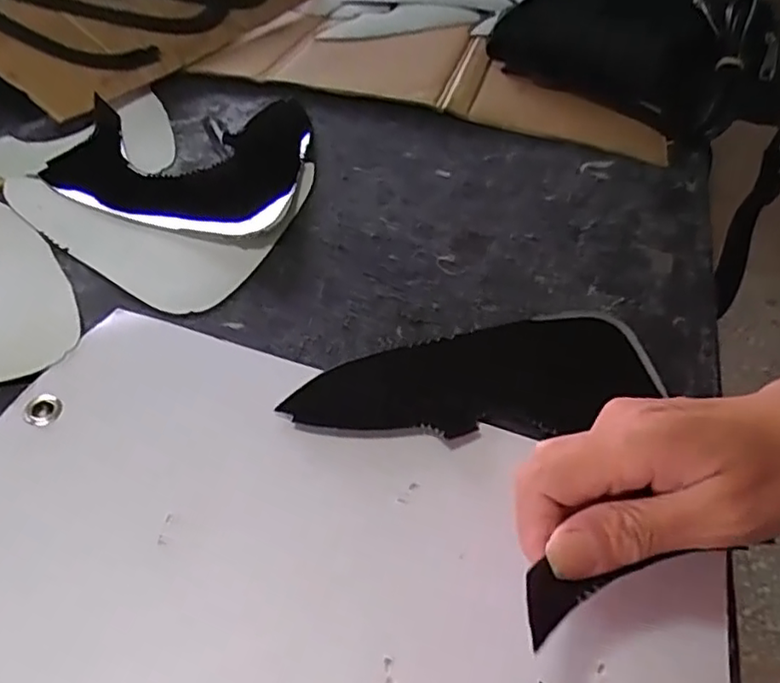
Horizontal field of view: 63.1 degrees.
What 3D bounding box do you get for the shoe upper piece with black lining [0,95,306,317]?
[{"bbox_3d":[-0.145,-0.121,0.435,0.184,0.020,0.241,13,44,9],"label":"shoe upper piece with black lining"}]

